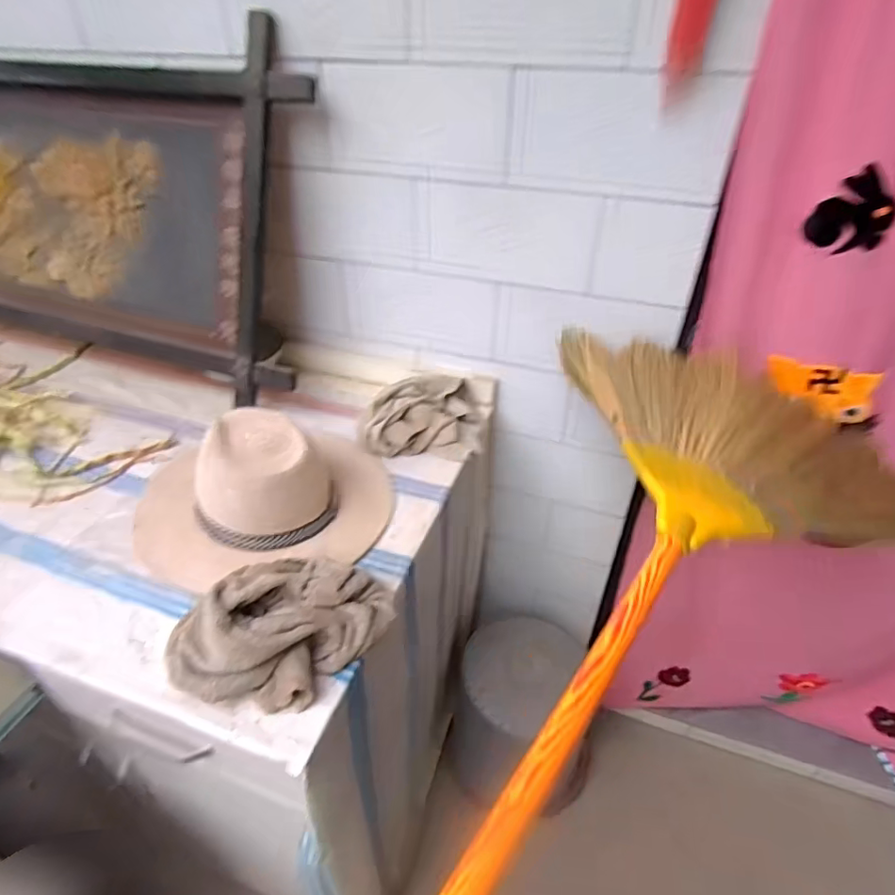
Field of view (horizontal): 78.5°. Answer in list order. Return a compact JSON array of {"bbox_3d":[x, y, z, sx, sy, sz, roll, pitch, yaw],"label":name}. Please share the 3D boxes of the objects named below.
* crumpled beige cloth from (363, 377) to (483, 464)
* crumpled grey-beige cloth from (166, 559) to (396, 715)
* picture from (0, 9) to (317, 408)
[{"bbox_3d":[-0.040,-0.056,0.897,0.191,0.046,0.172,2,39,-1],"label":"crumpled beige cloth"},{"bbox_3d":[-0.177,0.183,0.573,0.187,0.084,0.184,17,41,17],"label":"crumpled grey-beige cloth"},{"bbox_3d":[-0.748,-0.437,0.997,1.107,0.502,0.097,13,23,17],"label":"picture"}]

